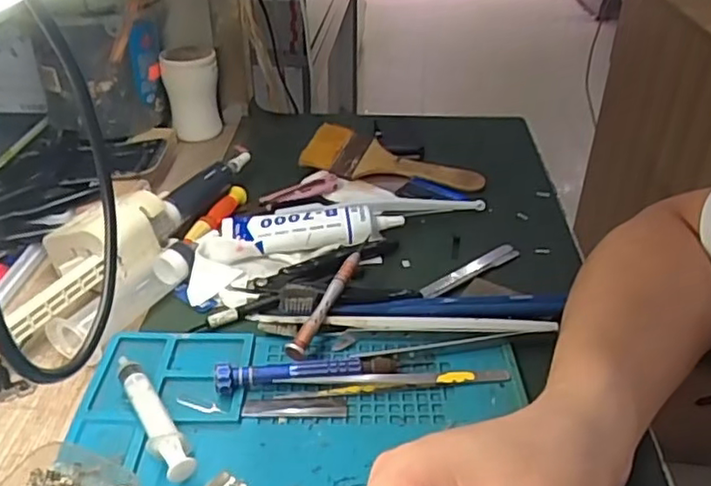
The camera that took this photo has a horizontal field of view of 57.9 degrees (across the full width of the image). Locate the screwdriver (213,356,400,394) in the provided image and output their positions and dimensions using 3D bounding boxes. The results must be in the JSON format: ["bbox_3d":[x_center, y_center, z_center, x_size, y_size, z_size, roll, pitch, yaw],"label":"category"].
[{"bbox_3d":[-0.027,0.072,0.366,0.103,0.016,0.016,-5,34,-6],"label":"screwdriver"}]

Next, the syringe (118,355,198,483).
[{"bbox_3d":[-0.106,0.090,0.340,0.019,0.016,0.087,-18,38,-24],"label":"syringe"}]

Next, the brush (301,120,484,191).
[{"bbox_3d":[0.035,-0.078,0.584,0.161,0.025,0.059,7,35,11],"label":"brush"}]

